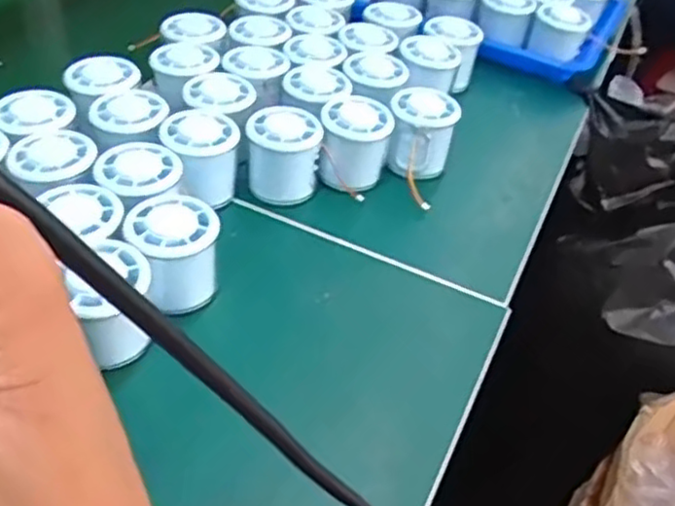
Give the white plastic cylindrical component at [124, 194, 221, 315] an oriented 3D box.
[{"bbox_3d":[-0.105,0.003,0.449,0.052,0.058,0.053,4,42,-3],"label":"white plastic cylindrical component"}]

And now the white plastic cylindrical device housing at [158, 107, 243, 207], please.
[{"bbox_3d":[-0.103,-0.070,0.524,0.053,0.053,0.054,4,42,-3],"label":"white plastic cylindrical device housing"}]

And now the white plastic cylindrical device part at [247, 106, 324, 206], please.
[{"bbox_3d":[-0.041,-0.075,0.536,0.053,0.058,0.047,2,42,-6],"label":"white plastic cylindrical device part"}]

